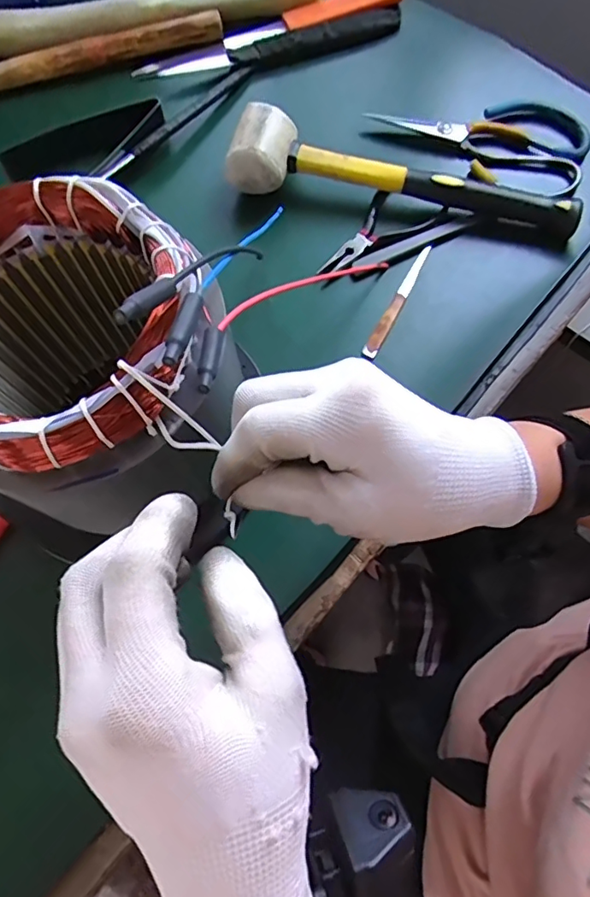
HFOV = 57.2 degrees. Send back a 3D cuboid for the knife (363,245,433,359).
[{"bbox_3d":[0.081,-0.117,0.424,0.011,0.010,0.114,27,74,10],"label":"knife"}]

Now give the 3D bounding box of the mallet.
[{"bbox_3d":[0.087,-0.222,0.438,0.277,0.051,0.056,9,72,5],"label":"mallet"}]

